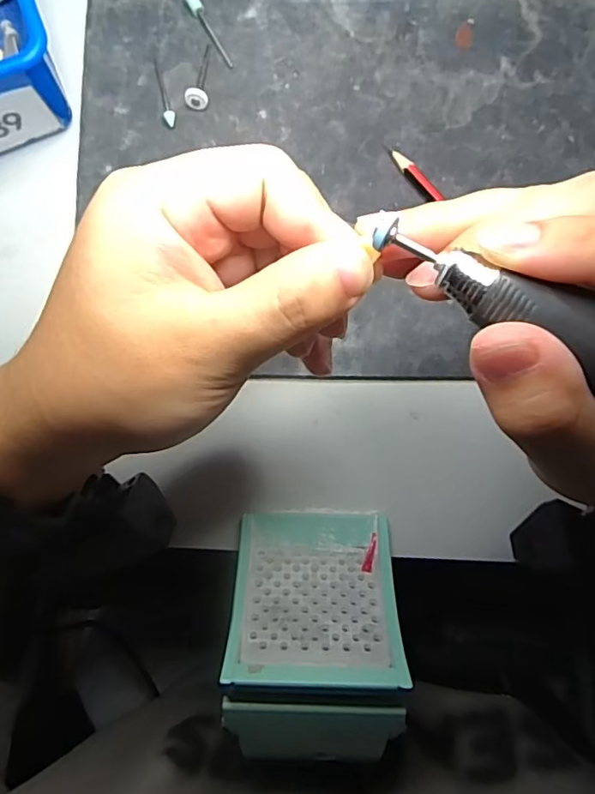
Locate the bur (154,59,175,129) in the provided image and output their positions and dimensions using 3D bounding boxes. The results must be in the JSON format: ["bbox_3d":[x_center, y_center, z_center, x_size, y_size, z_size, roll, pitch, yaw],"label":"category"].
[{"bbox_3d":[-0.076,-0.172,0.302,0.007,0.007,0.044,-16,86,-2],"label":"bur"}]

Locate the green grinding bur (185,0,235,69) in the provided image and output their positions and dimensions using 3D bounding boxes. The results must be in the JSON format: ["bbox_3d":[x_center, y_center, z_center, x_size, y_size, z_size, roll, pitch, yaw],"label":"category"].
[{"bbox_3d":[-0.050,-0.208,0.305,0.008,0.006,0.049,-28,86,-3],"label":"green grinding bur"}]

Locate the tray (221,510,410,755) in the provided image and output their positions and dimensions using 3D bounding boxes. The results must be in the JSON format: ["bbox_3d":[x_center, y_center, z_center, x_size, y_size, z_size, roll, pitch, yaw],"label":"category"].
[{"bbox_3d":[0.008,0.097,0.243,0.075,0.073,0.081,2,86,-1],"label":"tray"}]

